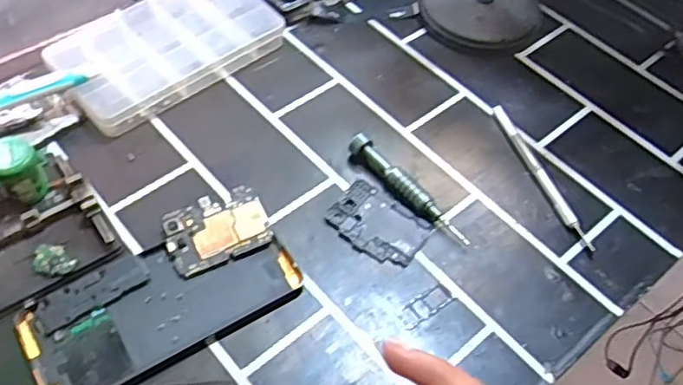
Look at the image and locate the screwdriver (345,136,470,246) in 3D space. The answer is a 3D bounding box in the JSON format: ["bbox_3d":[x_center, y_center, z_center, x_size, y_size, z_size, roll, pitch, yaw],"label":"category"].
[{"bbox_3d":[0.046,-0.003,0.462,0.015,0.017,0.109,-34,62,-26],"label":"screwdriver"}]

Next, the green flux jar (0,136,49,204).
[{"bbox_3d":[-0.210,-0.011,0.427,0.029,0.041,0.031,2,53,-3],"label":"green flux jar"}]

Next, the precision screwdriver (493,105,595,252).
[{"bbox_3d":[0.147,-0.014,0.486,0.008,0.011,0.137,-15,56,-15],"label":"precision screwdriver"}]

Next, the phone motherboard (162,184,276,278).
[{"bbox_3d":[-0.082,0.025,0.433,0.066,0.004,0.046,-24,68,-17],"label":"phone motherboard"}]

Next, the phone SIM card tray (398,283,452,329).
[{"bbox_3d":[0.053,0.071,0.418,0.039,0.004,0.016,-30,61,-24],"label":"phone SIM card tray"}]

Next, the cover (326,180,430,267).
[{"bbox_3d":[0.025,0.021,0.451,0.065,0.004,0.046,35,58,20],"label":"cover"}]

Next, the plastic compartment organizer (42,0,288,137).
[{"bbox_3d":[-0.141,-0.121,0.531,0.171,0.026,0.102,-32,62,-25],"label":"plastic compartment organizer"}]

